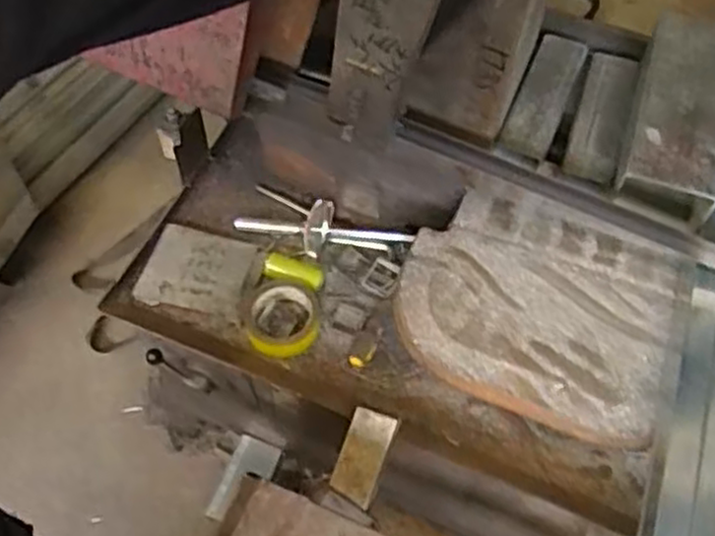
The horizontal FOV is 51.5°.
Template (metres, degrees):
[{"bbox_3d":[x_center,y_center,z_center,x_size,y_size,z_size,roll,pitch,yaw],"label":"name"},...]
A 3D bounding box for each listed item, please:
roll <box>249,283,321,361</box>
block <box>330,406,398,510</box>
[{"bbox_3d":[-0.099,0.069,0.990,0.090,0.030,0.101,-3,59,-2],"label":"roll"},{"bbox_3d":[0.006,0.217,0.854,0.052,0.014,0.104,19,89,9],"label":"block"}]

